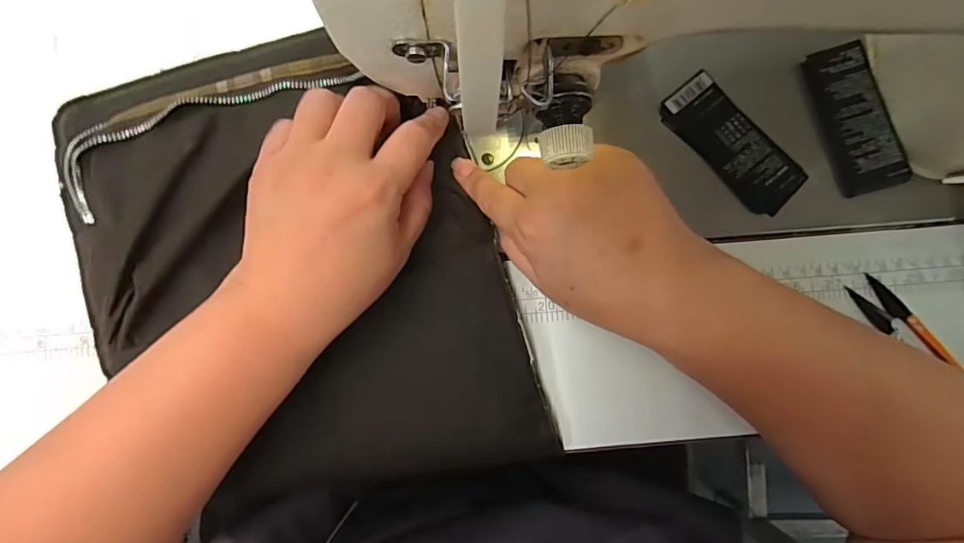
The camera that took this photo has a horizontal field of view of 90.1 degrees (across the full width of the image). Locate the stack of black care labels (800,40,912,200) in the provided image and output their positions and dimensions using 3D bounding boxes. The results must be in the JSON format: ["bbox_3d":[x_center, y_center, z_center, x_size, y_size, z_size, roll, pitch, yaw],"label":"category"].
[{"bbox_3d":[0.234,-0.096,0.301,0.039,0.008,0.092,-14,86,-2],"label":"stack of black care labels"}]

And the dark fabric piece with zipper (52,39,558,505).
[{"bbox_3d":[-0.112,0.000,0.298,0.238,0.031,0.284,-17,86,-2],"label":"dark fabric piece with zipper"}]

